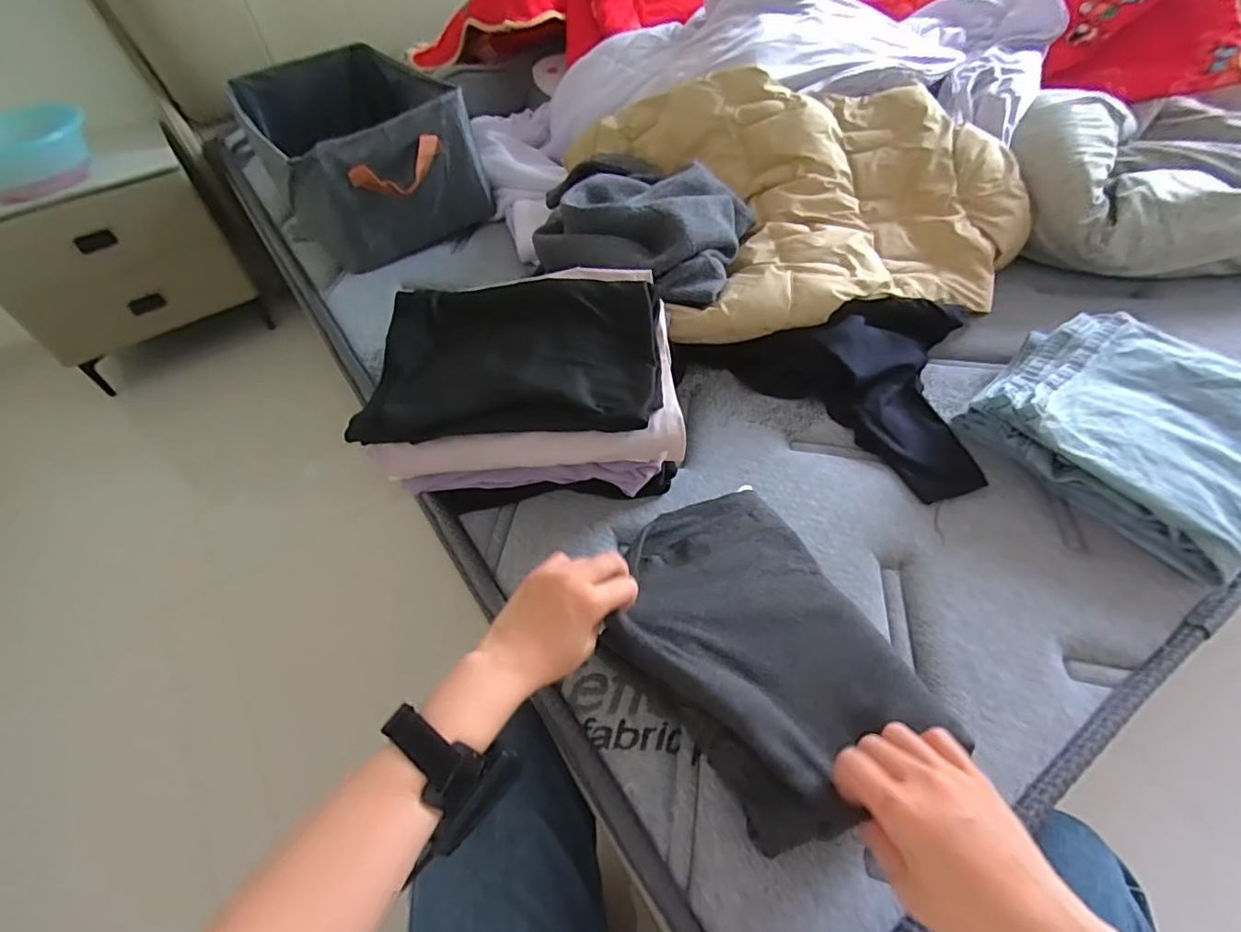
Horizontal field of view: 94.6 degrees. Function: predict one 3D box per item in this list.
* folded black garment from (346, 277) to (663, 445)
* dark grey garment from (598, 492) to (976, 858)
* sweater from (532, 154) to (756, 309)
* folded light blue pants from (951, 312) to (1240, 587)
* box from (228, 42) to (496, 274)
[{"bbox_3d":[-0.100,-0.106,0.554,0.271,0.042,0.180,-2,50,4],"label":"folded black garment"},{"bbox_3d":[0.090,0.125,0.443,0.179,0.039,0.263,-21,51,-12],"label":"dark grey garment"},{"bbox_3d":[0.030,-0.291,0.683,0.218,0.090,0.227,16,53,19],"label":"sweater"},{"bbox_3d":[0.511,-0.048,0.560,0.247,0.060,0.256,-33,54,-20],"label":"folded light blue pants"},{"bbox_3d":[-0.449,-0.558,1.007,0.301,0.182,0.485,-25,52,-15],"label":"box"}]

